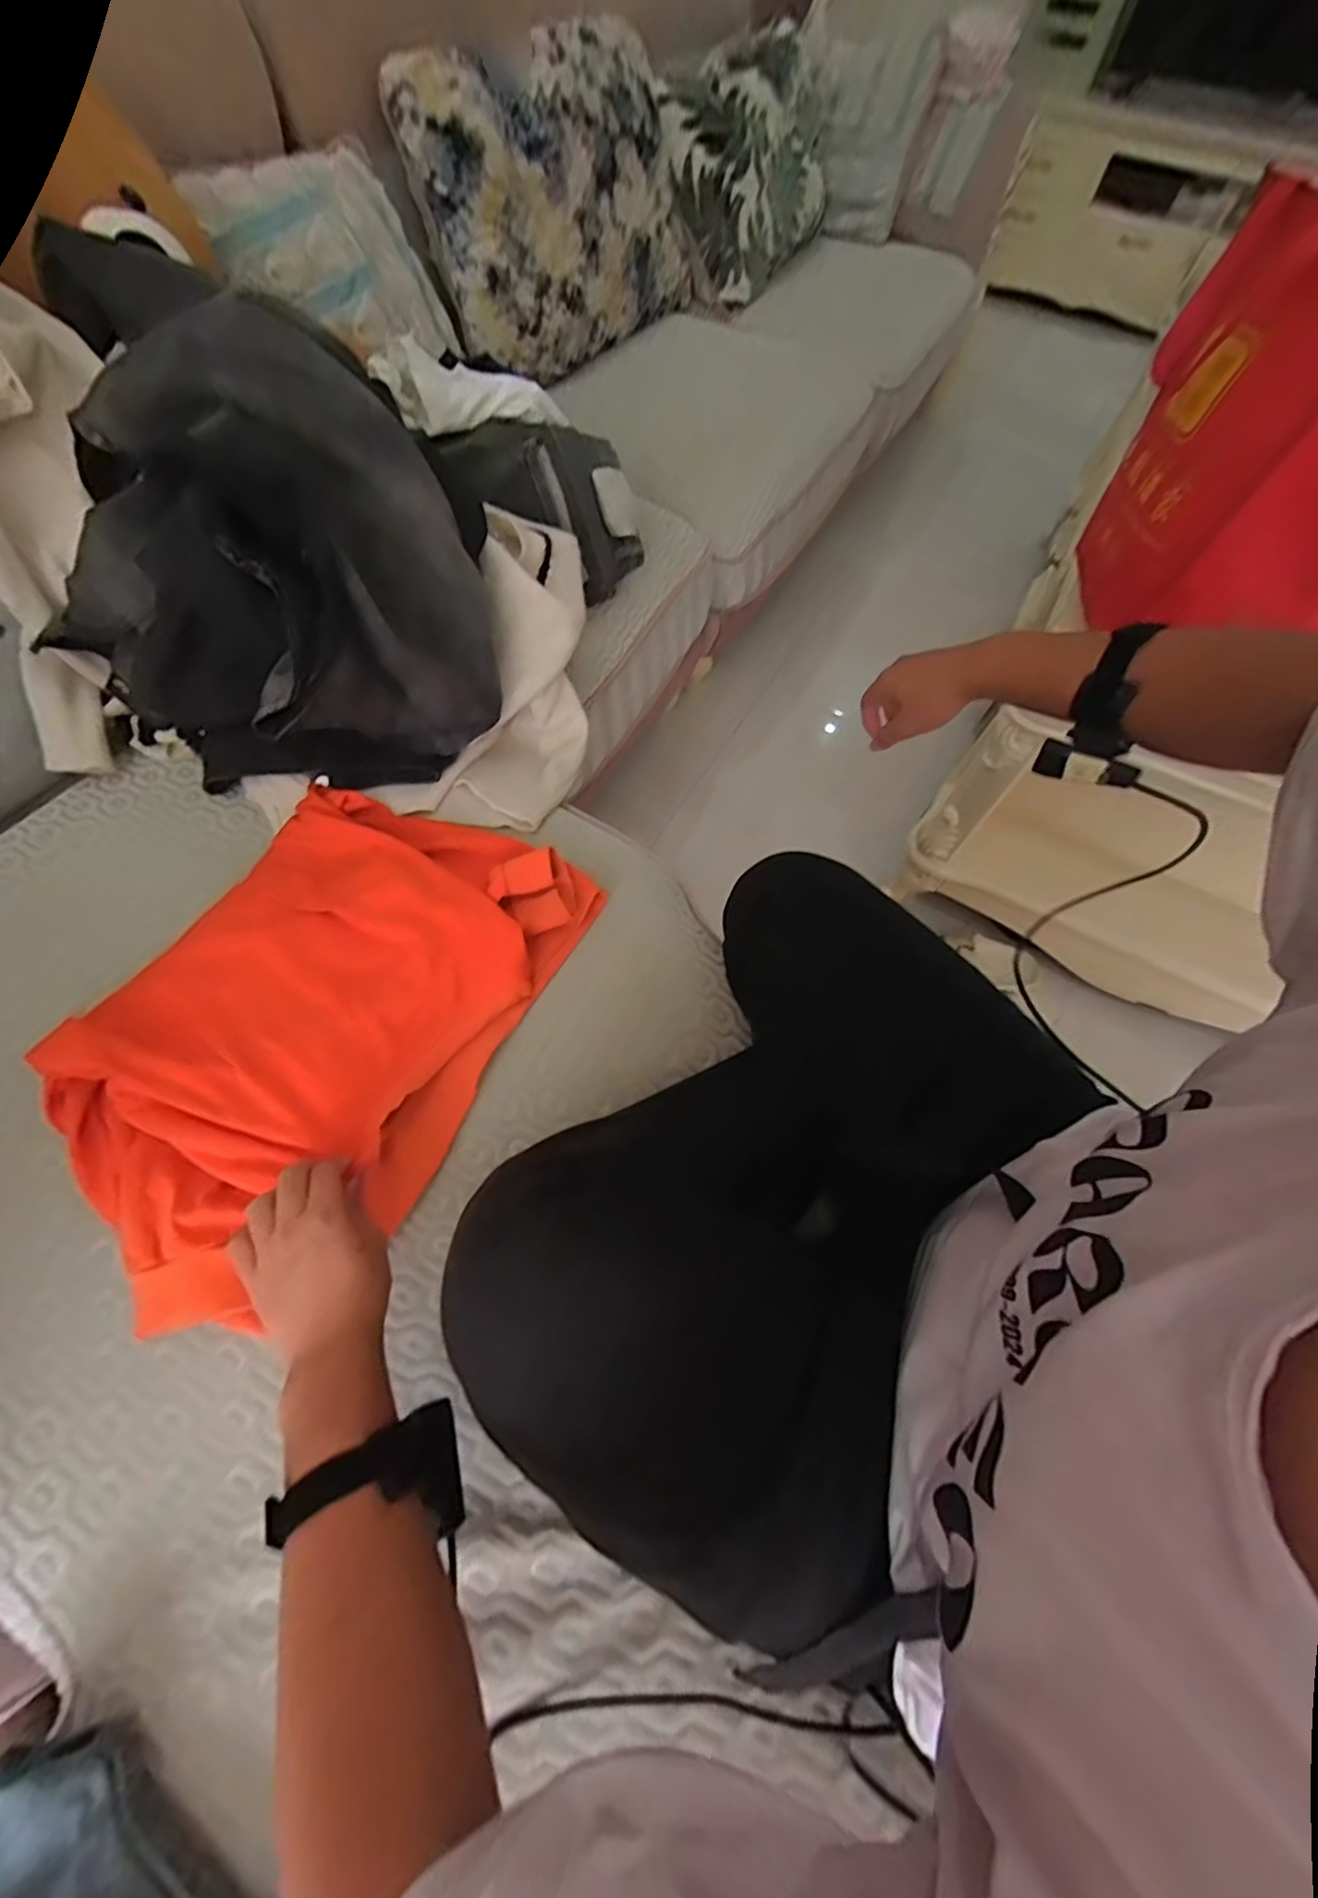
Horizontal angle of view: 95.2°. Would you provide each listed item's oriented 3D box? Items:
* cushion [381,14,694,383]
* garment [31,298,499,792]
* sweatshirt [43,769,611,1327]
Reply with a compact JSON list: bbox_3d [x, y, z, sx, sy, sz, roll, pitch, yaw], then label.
[{"bbox_3d":[-0.149,-1.276,1.040,0.150,0.440,0.557,26,66,35],"label":"cushion"},{"bbox_3d":[-0.359,-0.354,0.574,0.357,0.269,0.316,-36,70,-19],"label":"garment"},{"bbox_3d":[-0.292,0.049,0.540,0.308,0.045,0.451,28,65,11],"label":"sweatshirt"}]

